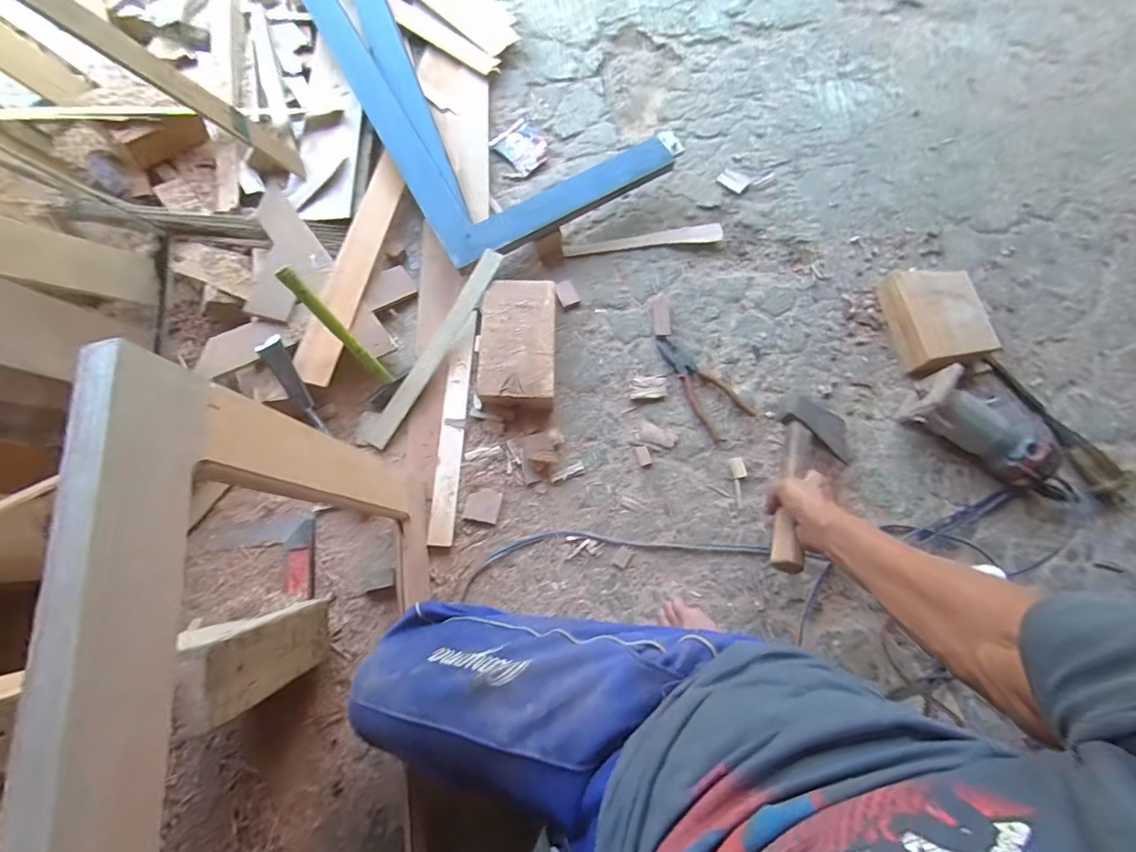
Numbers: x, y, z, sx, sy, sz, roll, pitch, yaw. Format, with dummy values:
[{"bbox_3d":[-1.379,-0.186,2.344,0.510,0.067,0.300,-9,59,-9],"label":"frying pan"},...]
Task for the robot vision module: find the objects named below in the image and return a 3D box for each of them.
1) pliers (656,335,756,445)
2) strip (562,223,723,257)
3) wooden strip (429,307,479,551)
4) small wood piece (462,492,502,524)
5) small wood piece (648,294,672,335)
[{"bbox_3d":[0.216,-0.072,0.814,0.081,0.019,0.200,-39,77,-9],"label":"pliers"},{"bbox_3d":[0.140,-0.341,0.897,0.294,0.008,0.031,-8,75,-1],"label":"strip"},{"bbox_3d":[-0.184,-0.001,0.774,0.043,0.015,0.371,4,75,3],"label":"wooden strip"},{"bbox_3d":[-0.132,0.124,0.752,0.049,0.012,0.050,10,75,4],"label":"small wood piece"},{"bbox_3d":[0.164,-0.198,0.857,0.031,0.007,0.080,-9,75,-1],"label":"small wood piece"}]

